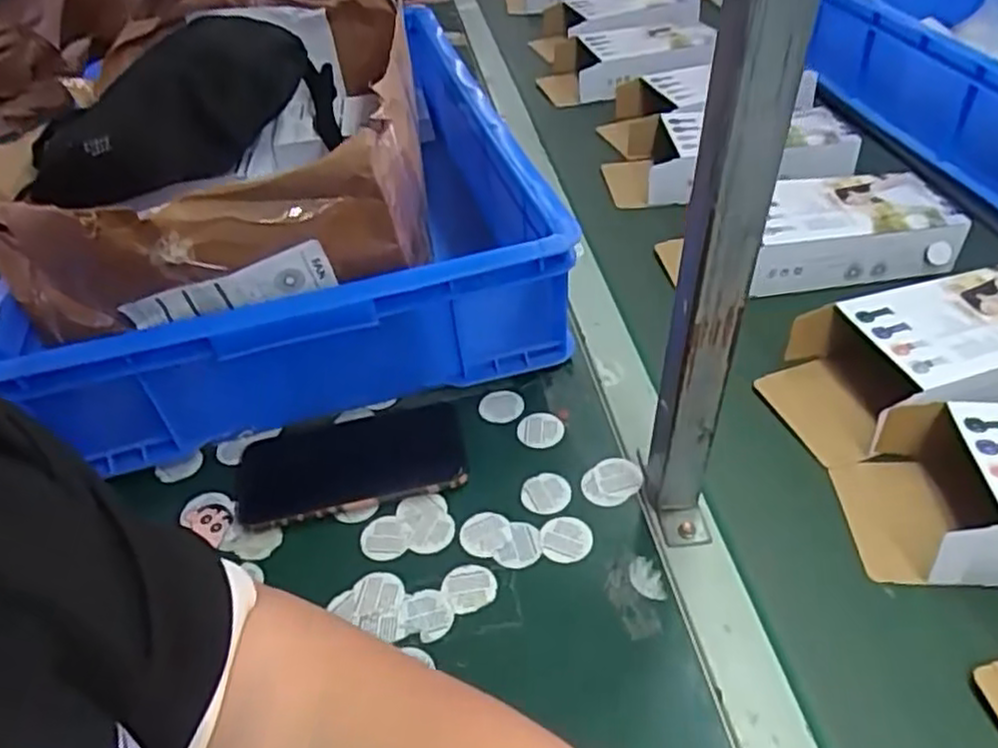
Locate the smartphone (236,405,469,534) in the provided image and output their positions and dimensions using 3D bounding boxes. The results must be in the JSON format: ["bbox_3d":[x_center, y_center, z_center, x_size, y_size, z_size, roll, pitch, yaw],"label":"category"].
[{"bbox_3d":[-0.108,0.067,0.530,0.162,0.012,0.080,-9,44,-8],"label":"smartphone"}]

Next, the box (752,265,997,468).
[{"bbox_3d":[0.330,-0.013,0.553,0.244,0.062,0.102,-12,44,-11],"label":"box"}]

